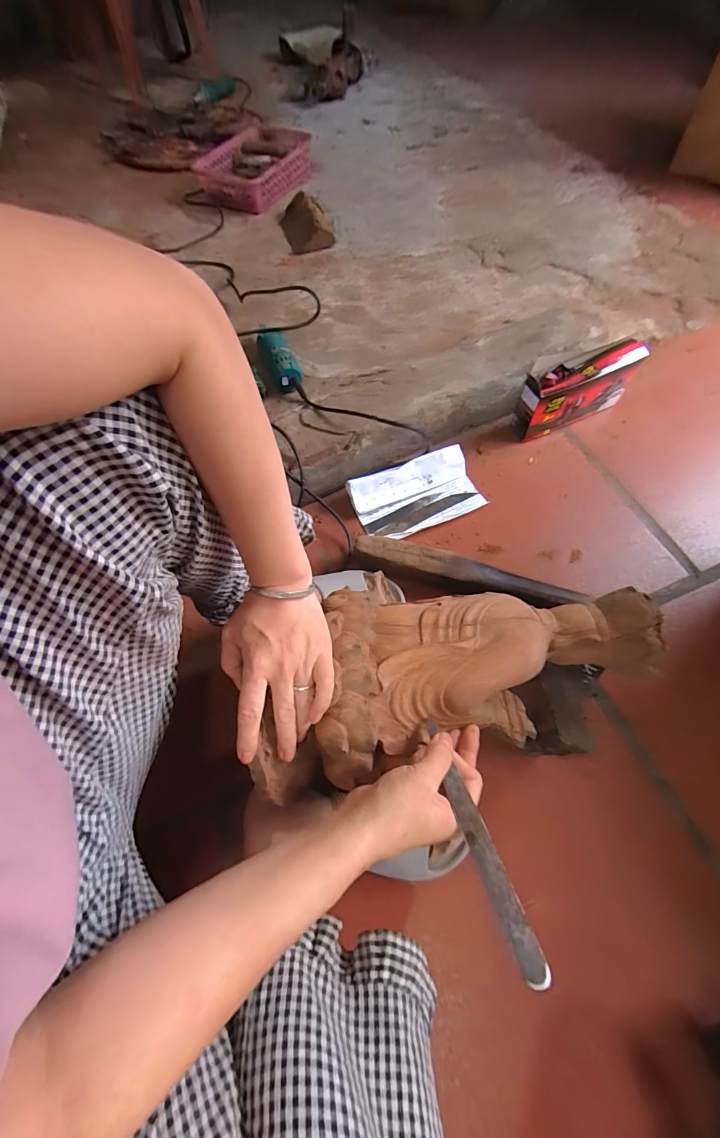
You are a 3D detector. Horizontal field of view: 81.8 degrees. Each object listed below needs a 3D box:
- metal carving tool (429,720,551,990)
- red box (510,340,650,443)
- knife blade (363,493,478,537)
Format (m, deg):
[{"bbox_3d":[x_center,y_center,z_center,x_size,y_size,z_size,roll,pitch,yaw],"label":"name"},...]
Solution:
[{"bbox_3d":[0.085,0.196,0.316,0.019,0.007,0.177,-11,40,-10],"label":"metal carving tool"},{"bbox_3d":[0.399,-0.330,0.775,0.238,0.120,0.061,-23,63,-12],"label":"red box"},{"bbox_3d":[0.104,-0.101,0.726,0.195,0.007,0.048,-27,58,-12],"label":"knife blade"}]

